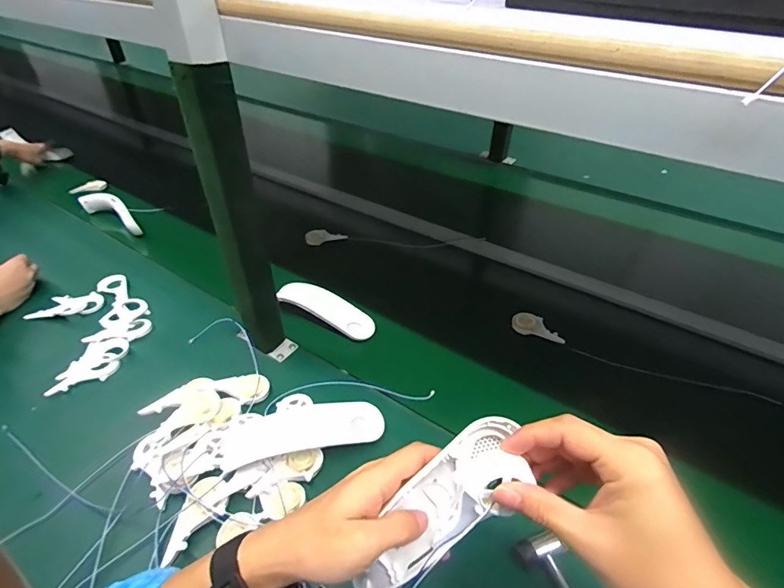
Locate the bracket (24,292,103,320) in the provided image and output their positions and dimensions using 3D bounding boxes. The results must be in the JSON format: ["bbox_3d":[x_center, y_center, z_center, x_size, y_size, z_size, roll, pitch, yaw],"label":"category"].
[{"bbox_3d":[-0.546,0.021,0.719,0.107,0.010,0.050,-6,40,-7],"label":"bracket"}]

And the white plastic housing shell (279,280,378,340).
[{"bbox_3d":[-0.106,0.024,0.716,0.171,0.021,0.050,27,46,10],"label":"white plastic housing shell"}]

